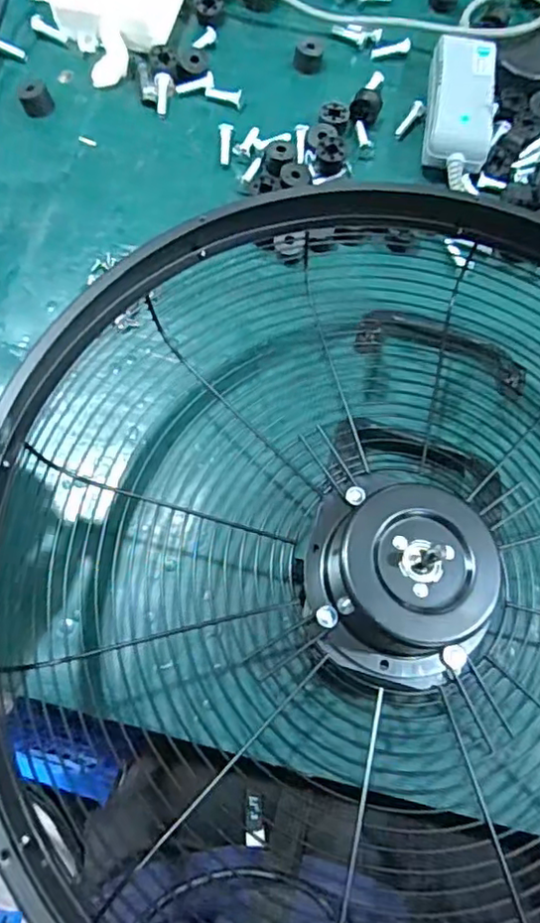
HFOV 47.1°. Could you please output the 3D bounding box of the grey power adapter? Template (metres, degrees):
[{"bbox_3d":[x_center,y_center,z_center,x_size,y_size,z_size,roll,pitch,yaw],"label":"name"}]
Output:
[{"bbox_3d":[0.153,-0.286,0.504,0.051,0.031,0.126,8,74,0],"label":"grey power adapter"}]

